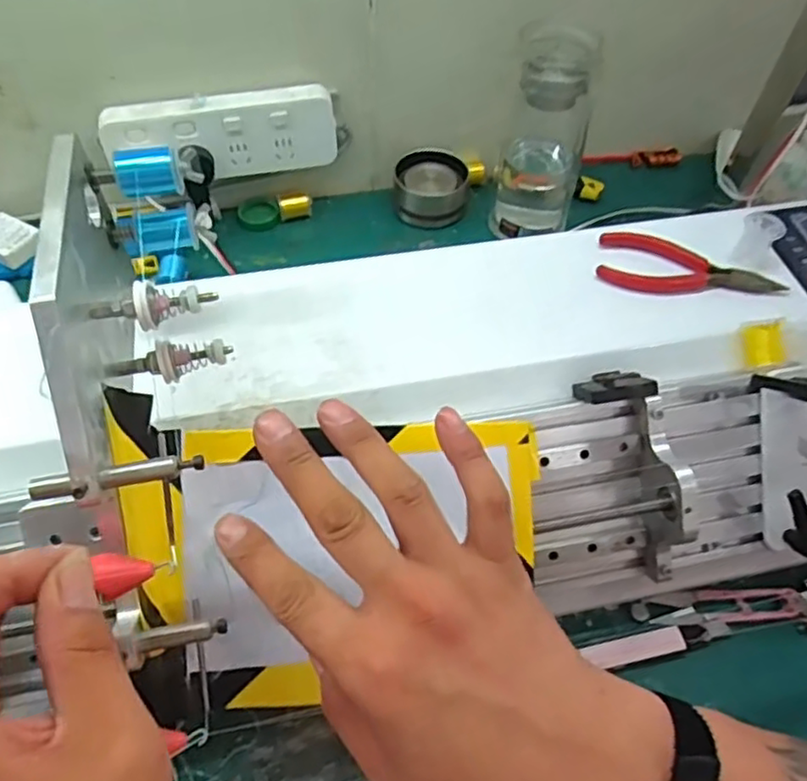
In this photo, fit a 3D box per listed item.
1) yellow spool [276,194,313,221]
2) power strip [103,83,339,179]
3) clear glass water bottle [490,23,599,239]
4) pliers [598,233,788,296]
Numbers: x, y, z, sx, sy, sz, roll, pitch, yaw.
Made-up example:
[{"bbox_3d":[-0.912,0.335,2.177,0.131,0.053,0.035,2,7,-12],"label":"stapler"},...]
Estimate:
[{"bbox_3d":[-0.110,-0.188,0.683,0.033,0.020,0.021,-11,56,-9],"label":"yellow spool"},{"bbox_3d":[-0.165,-0.233,0.617,0.203,0.072,0.027,-12,56,-10],"label":"power strip"},{"bbox_3d":[0.127,-0.223,0.609,0.075,0.187,0.075,6,55,3],"label":"clear glass water bottle"},{"bbox_3d":[0.197,-0.081,0.462,0.122,0.010,0.050,12,55,7],"label":"pliers"}]

